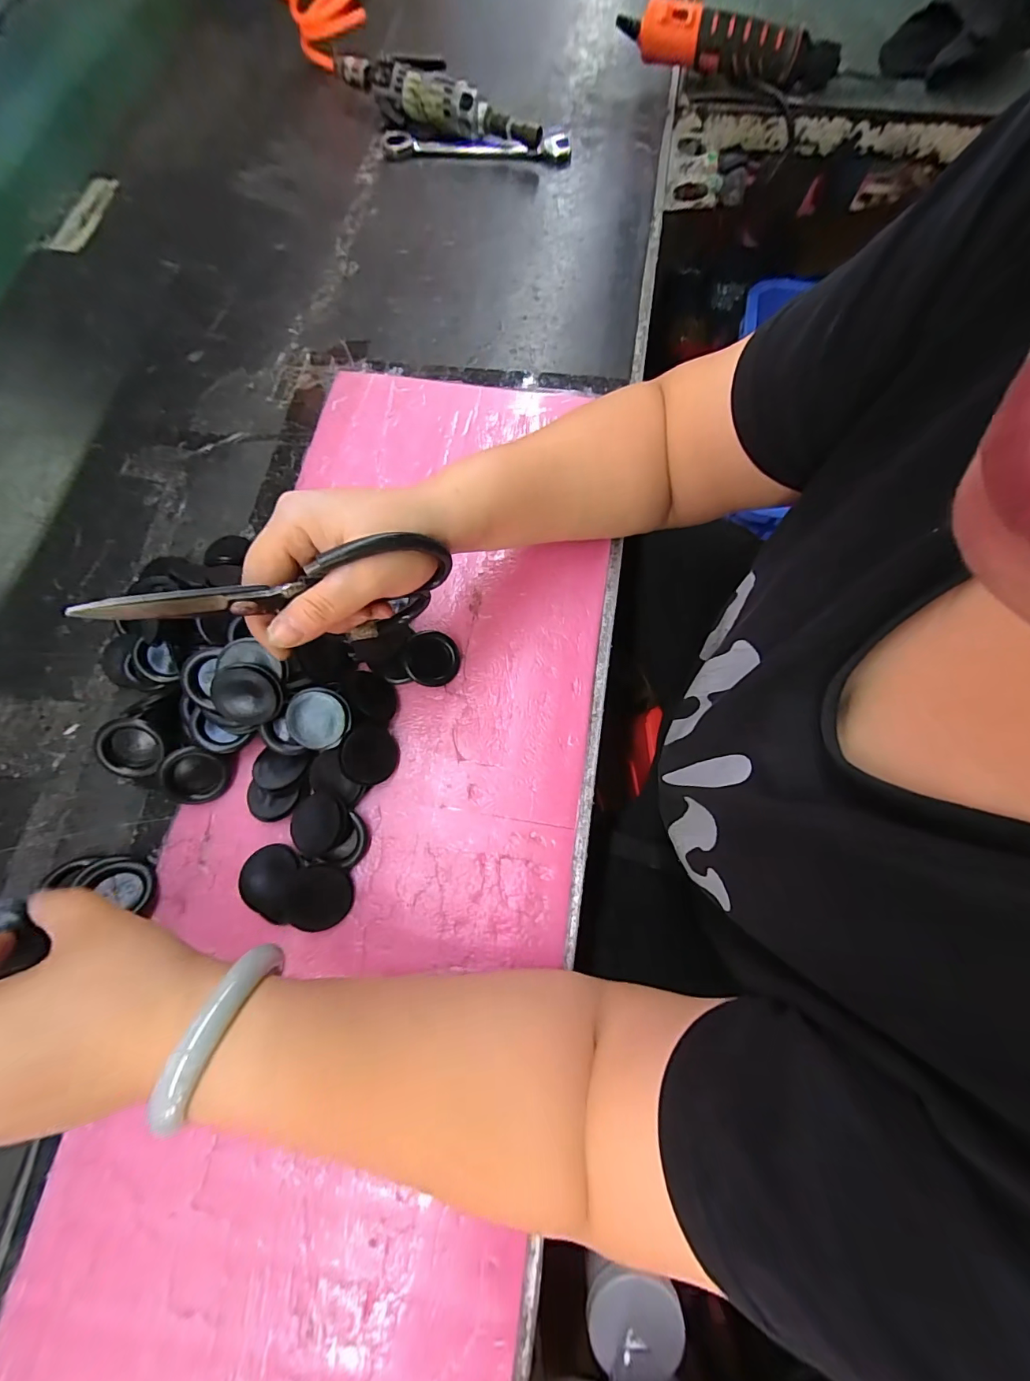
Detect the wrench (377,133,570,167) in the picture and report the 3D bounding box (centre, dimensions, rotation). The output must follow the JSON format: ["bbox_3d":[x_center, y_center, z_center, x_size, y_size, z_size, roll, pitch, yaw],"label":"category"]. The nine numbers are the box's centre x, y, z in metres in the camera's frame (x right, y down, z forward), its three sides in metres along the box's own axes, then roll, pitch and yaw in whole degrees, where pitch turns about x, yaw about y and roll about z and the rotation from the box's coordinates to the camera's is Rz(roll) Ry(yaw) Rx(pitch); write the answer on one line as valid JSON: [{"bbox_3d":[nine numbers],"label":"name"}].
[{"bbox_3d":[-0.046,-0.656,0.535,0.224,0.017,0.044,-1,74,-1],"label":"wrench"}]

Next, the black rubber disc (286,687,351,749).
[{"bbox_3d":[-0.134,0.018,0.300,0.041,0.005,0.039,-1,96,-6],"label":"black rubber disc"}]

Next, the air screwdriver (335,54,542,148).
[{"bbox_3d":[-0.095,-0.693,0.524,0.276,0.047,0.055,33,76,8],"label":"air screwdriver"}]

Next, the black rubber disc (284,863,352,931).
[{"bbox_3d":[-0.129,0.136,0.293,0.040,0.004,0.041,2,82,-13],"label":"black rubber disc"}]

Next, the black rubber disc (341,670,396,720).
[{"bbox_3d":[-0.105,0.003,0.324,0.039,0.004,0.034,55,42,2],"label":"black rubber disc"}]

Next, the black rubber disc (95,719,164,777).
[{"bbox_3d":[-0.256,0.038,0.295,0.035,0.007,0.038,-5,106,-18],"label":"black rubber disc"}]

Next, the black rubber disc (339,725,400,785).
[{"bbox_3d":[-0.102,0.045,0.310,0.041,0.005,0.040,14,69,-43],"label":"black rubber disc"}]

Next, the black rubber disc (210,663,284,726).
[{"bbox_3d":[-0.173,0.004,0.288,0.037,0.041,0.013,-27,31,-29],"label":"black rubber disc"}]

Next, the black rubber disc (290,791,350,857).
[{"bbox_3d":[-0.135,0.092,0.308,0.039,0.006,0.041,0,74,-1],"label":"black rubber disc"}]

